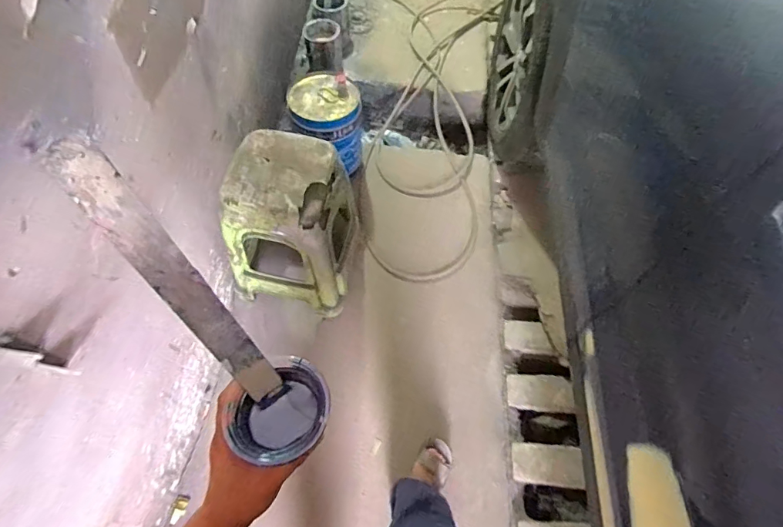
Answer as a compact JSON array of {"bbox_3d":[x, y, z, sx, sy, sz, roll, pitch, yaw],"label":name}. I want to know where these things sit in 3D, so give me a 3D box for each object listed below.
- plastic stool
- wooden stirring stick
[{"bbox_3d":[-0.308,-0.122,1.364,0.343,0.453,0.366,11,62,5],"label":"plastic stool"},{"bbox_3d":[-0.157,0.029,0.344,0.031,0.267,0.007,-38,37,-19],"label":"wooden stirring stick"}]

